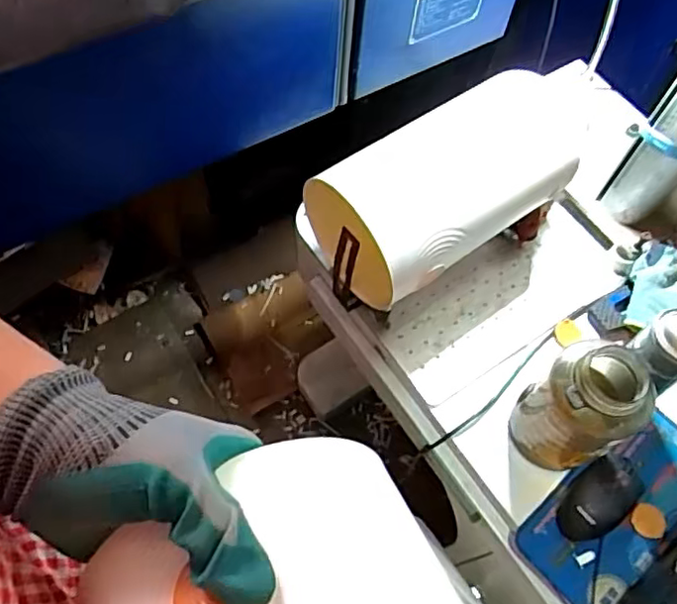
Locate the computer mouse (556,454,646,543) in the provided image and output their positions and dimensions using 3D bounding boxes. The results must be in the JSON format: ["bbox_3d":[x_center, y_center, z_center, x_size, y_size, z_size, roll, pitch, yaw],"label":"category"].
[{"bbox_3d":[0.301,0.224,0.716,0.115,0.036,0.067,-31,69,-18],"label":"computer mouse"}]

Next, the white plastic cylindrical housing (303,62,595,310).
[{"bbox_3d":[0.146,-0.136,0.725,0.353,0.130,0.147,-32,70,-18],"label":"white plastic cylindrical housing"}]

